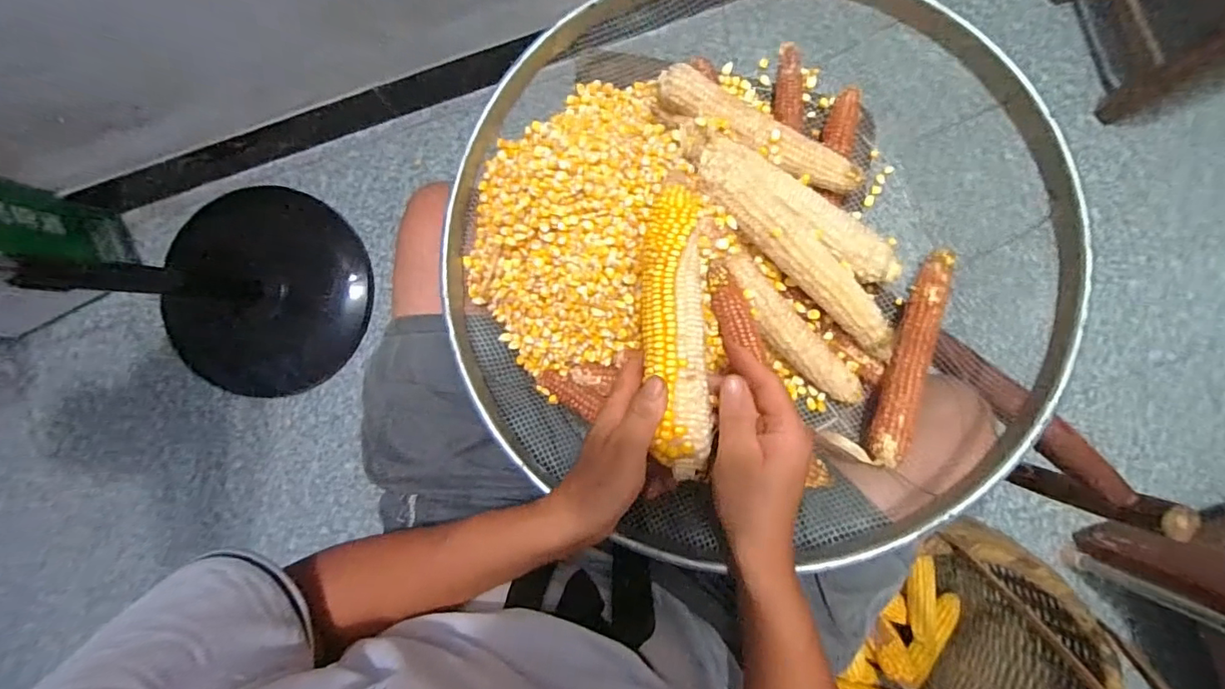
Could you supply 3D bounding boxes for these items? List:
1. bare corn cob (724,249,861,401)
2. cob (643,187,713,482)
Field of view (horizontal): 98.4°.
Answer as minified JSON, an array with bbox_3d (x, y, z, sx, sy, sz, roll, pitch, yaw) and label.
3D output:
[{"bbox_3d":[0.159,-0.011,0.483,0.045,0.042,0.182,-44,101,-1],"label":"bare corn cob"},{"bbox_3d":[0.049,-0.016,0.402,0.049,0.038,0.220,-1,75,0],"label":"cob"}]

